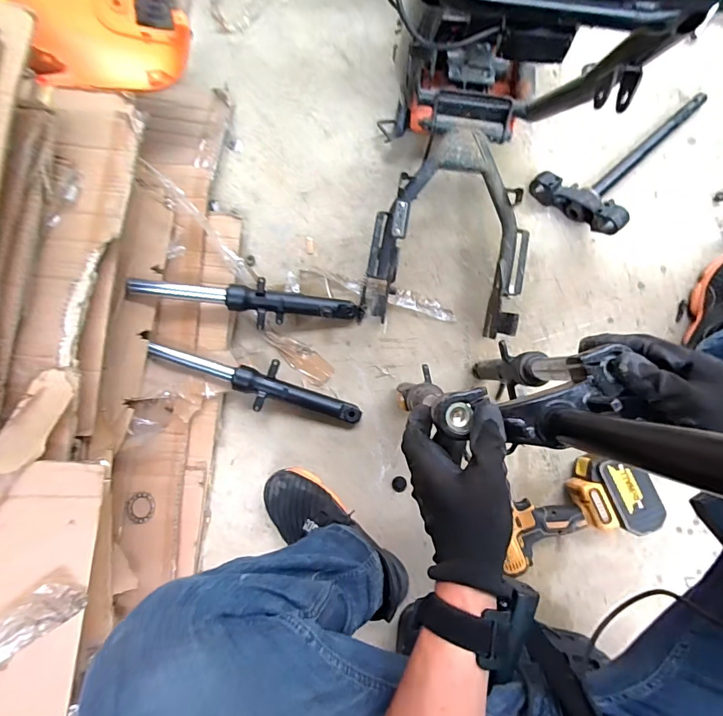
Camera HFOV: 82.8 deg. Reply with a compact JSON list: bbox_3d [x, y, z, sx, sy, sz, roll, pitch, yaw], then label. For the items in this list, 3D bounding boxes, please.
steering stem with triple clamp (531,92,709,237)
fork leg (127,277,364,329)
[{"bbox_3d":[0.492,-0.376,0.721,0.366,0.091,0.161,-41,83,-5],"label":"steering stem with triple clamp"},{"bbox_3d":[-0.182,-0.095,0.674,0.380,0.072,0.075,6,113,-8],"label":"fork leg"}]

